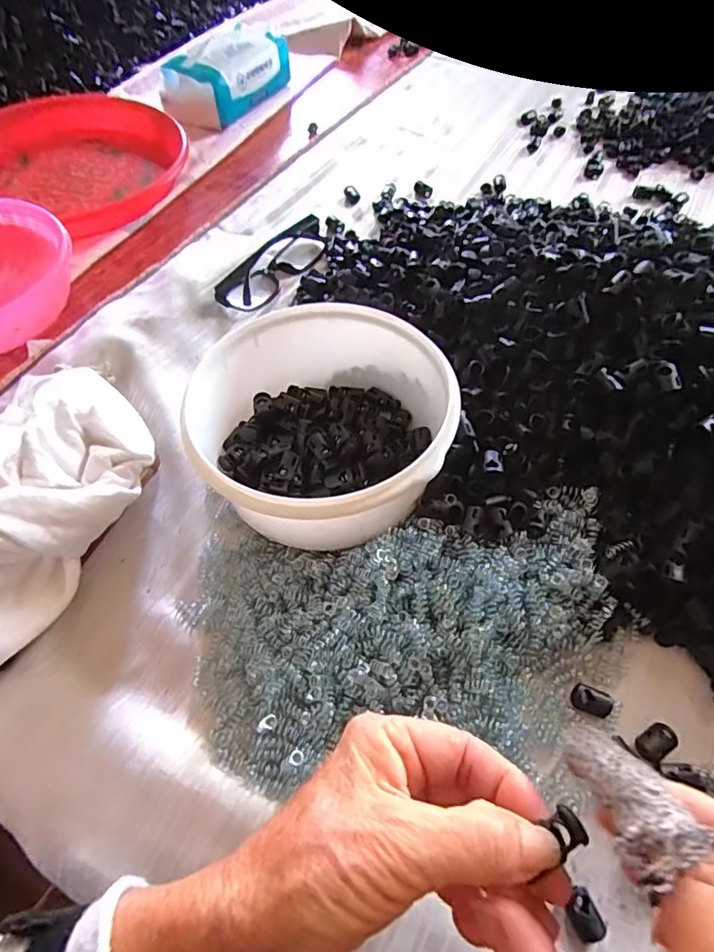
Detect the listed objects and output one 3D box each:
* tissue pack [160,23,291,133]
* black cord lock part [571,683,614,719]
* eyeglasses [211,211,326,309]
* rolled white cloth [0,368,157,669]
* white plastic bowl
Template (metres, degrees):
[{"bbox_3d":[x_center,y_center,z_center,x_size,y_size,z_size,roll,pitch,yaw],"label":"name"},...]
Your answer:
[{"bbox_3d":[-0.161,-0.499,0.652,0.085,0.064,0.177,29,61,16],"label":"tissue pack"},{"bbox_3d":[0.133,0.126,0.294,0.022,0.007,0.014,19,60,12],"label":"black cord lock part"},{"bbox_3d":[-0.074,-0.198,0.480,0.037,0.030,0.136,29,63,18],"label":"eyeglasses"},{"bbox_3d":[-0.213,0.028,0.320,0.126,0.067,0.217,34,65,20],"label":"rolled white cloth"},{"bbox_3d":[-0.022,-0.031,0.347,0.149,0.085,0.147,0,58,1],"label":"white plastic bowl"}]

